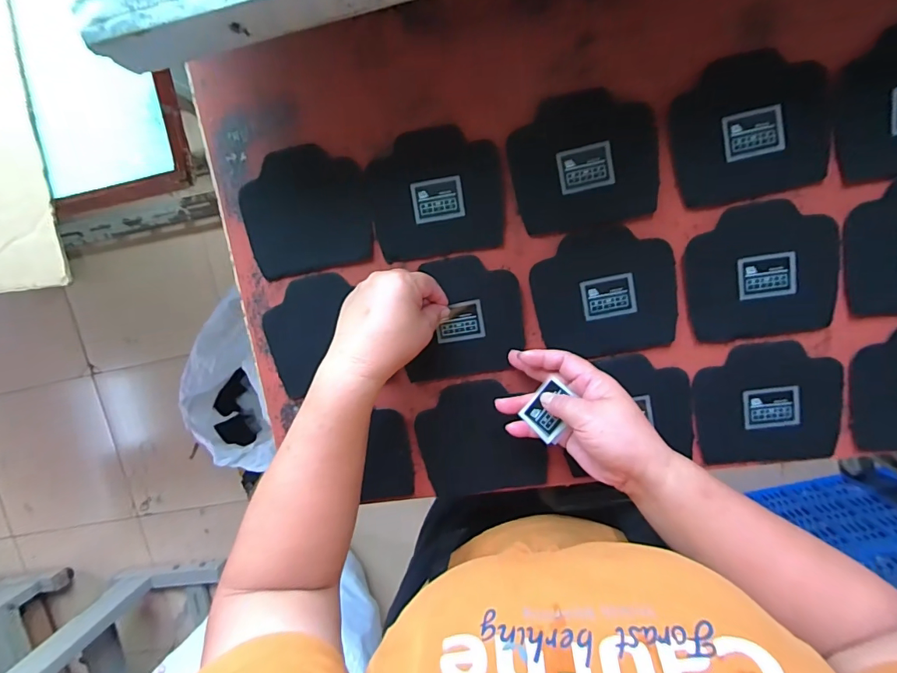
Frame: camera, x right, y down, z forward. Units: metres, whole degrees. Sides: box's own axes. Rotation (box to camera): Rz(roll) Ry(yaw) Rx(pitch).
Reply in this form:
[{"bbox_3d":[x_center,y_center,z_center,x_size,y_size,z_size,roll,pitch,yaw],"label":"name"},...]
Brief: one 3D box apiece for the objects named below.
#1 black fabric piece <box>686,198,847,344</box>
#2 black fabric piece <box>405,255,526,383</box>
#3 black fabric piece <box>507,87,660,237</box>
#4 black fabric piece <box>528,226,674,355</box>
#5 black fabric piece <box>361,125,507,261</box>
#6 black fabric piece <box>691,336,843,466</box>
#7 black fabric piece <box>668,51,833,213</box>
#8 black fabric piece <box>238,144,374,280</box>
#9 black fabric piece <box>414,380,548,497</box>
[{"bbox_3d":[0.285,-0.060,0.405,0.126,0.006,0.119,-9,98,8],"label":"black fabric piece"},{"bbox_3d":[0.014,-0.018,0.443,0.115,0.007,0.117,-7,99,8],"label":"black fabric piece"},{"bbox_3d":[0.123,-0.159,0.406,0.126,0.005,0.117,-8,98,9],"label":"black fabric piece"},{"bbox_3d":[0.148,-0.041,0.423,0.127,0.004,0.120,-11,99,11],"label":"black fabric piece"},{"bbox_3d":[-0.013,-0.137,0.424,0.125,0.005,0.115,-7,99,7],"label":"black fabric piece"},{"bbox_3d":[0.304,0.063,0.422,0.127,0.006,0.115,-7,98,8],"label":"black fabric piece"},{"bbox_3d":[0.265,-0.183,0.389,0.127,0.009,0.118,-10,98,7],"label":"black fabric piece"},{"bbox_3d":[-0.142,-0.125,0.443,0.127,0.004,0.118,-10,98,7],"label":"black fabric piece"},{"bbox_3d":[0.031,0.105,0.459,0.123,0.009,0.115,-11,94,11],"label":"black fabric piece"}]

